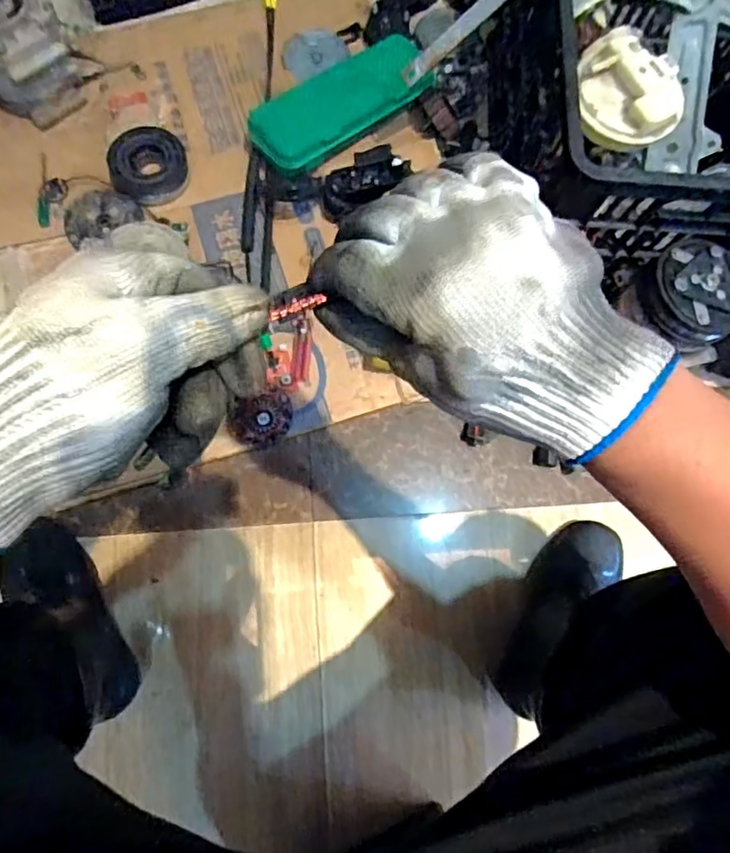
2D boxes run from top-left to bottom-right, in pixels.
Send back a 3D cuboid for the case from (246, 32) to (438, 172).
[{"bbox_3d":[-0.026,-0.457,0.817,0.284,0.060,0.109,-32,96,-6],"label":"case"}]

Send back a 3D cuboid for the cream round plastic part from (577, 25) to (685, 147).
[{"bbox_3d":[0.276,-0.352,0.611,0.118,0.034,0.109,35,76,5],"label":"cream round plastic part"}]

